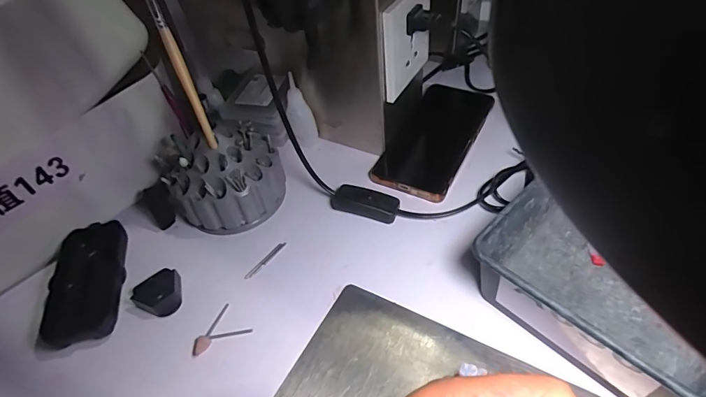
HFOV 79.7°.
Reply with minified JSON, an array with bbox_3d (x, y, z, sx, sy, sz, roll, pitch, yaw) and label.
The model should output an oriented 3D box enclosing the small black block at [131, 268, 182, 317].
[{"bbox_3d":[-0.159,0.077,0.349,0.040,0.015,0.036,18,52,22],"label":"small black block"}]

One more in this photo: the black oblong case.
[{"bbox_3d":[-0.223,0.069,0.361,0.058,0.026,0.104,-13,48,-5],"label":"black oblong case"}]

